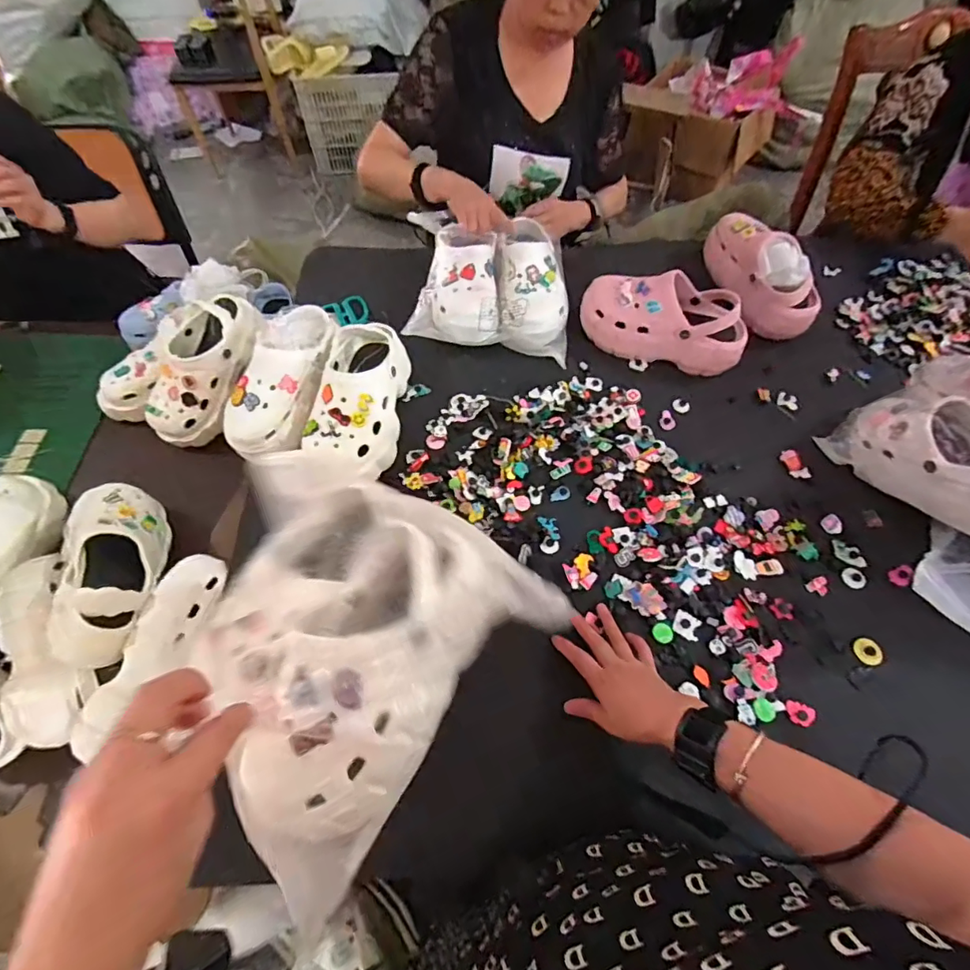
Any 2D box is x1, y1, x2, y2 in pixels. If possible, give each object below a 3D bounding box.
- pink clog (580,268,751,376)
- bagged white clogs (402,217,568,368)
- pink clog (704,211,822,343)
[{"bbox_3d":[0.287,-0.266,0.815,0.263,0.108,0.099,21,62,12],"label":"pink clog"},{"bbox_3d":[0.022,-0.338,0.846,0.247,0.088,0.221,8,60,5],"label":"bagged white clogs"},{"bbox_3d":[0.477,-0.369,0.873,0.090,0.103,0.247,-11,61,-7],"label":"pink clog"}]

